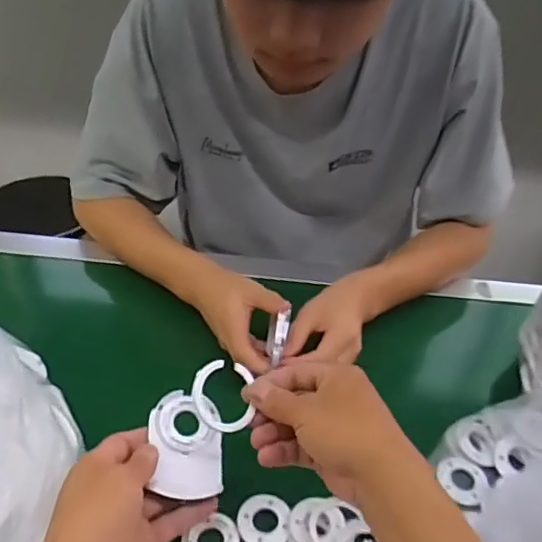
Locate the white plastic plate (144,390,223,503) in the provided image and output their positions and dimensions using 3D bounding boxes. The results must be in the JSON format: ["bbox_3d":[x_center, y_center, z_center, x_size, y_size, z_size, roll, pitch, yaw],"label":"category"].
[{"bbox_3d":[-0.065,0.134,0.442,0.054,0.006,0.081,5,54,-22],"label":"white plastic plate"}]

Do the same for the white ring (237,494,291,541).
[{"bbox_3d":[-0.006,0.202,0.461,0.042,0.006,0.044,3,39,-3],"label":"white ring"}]

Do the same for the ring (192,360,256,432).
[{"bbox_3d":[-0.035,0.090,0.411,0.046,0.006,0.049,7,75,-28],"label":"ring"}]

